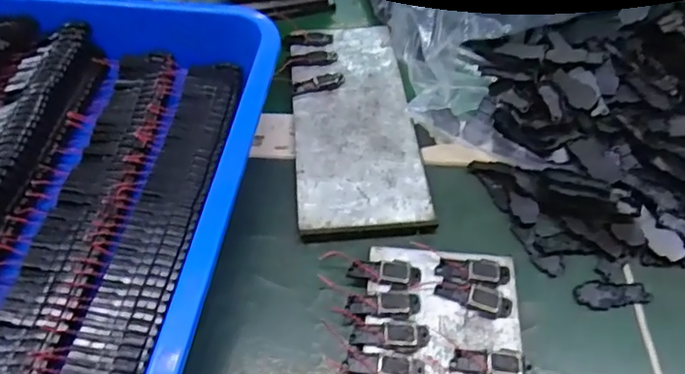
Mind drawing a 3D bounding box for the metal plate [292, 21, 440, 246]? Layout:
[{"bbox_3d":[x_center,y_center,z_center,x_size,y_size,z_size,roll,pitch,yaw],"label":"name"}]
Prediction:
[{"bbox_3d":[0.006,-0.049,0.385,0.080,0.008,0.193,-5,52,-4],"label":"metal plate"}]

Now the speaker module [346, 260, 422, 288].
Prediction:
[{"bbox_3d":[0.023,0.046,0.305,0.039,0.004,0.016,5,52,4],"label":"speaker module"}]

